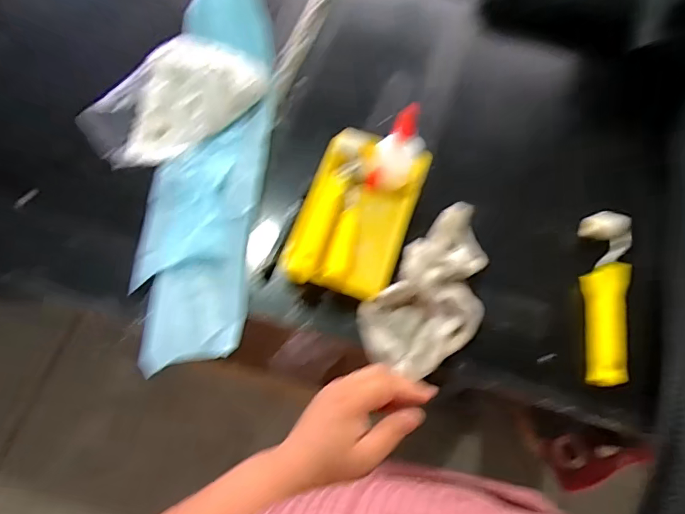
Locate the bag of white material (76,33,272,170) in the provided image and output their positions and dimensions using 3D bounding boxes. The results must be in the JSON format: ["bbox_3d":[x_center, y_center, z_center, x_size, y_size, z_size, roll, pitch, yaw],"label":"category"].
[{"bbox_3d":[-0.209,-0.207,0.565,0.110,0.059,0.228,40,70,16],"label":"bag of white material"}]

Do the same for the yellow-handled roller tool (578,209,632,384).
[{"bbox_3d":[0.309,0.041,0.508,0.043,0.029,0.208,10,65,4],"label":"yellow-handled roller tool"}]

